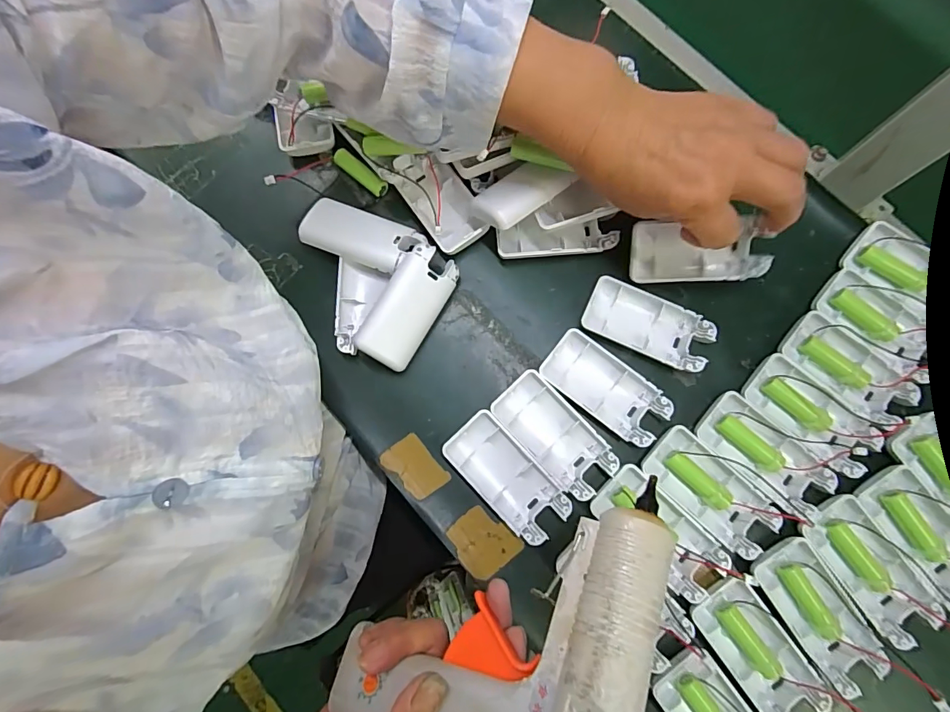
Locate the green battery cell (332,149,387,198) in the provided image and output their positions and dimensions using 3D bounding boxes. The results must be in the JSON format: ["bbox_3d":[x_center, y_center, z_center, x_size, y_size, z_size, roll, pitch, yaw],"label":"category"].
[{"bbox_3d":[-0.095,-0.153,0.381,0.052,0.013,0.014,40,83,7],"label":"green battery cell"}]

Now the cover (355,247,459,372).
[{"bbox_3d":[-0.050,-0.038,0.343,0.044,0.013,0.093,33,86,-18],"label":"cover"}]

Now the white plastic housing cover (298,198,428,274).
[{"bbox_3d":[-0.088,-0.094,0.358,0.089,0.022,0.043,20,81,4],"label":"white plastic housing cover"}]

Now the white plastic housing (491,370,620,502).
[{"bbox_3d":[0.057,0.058,0.332,0.046,0.011,0.093,-41,82,-6],"label":"white plastic housing"}]

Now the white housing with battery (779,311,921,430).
[{"bbox_3d":[0.274,0.008,0.334,0.093,0.013,0.051,38,83,7],"label":"white housing with battery"}]

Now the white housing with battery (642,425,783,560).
[{"bbox_3d":[0.165,0.094,0.321,0.091,0.015,0.041,43,83,8],"label":"white housing with battery"}]

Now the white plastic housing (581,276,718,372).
[{"bbox_3d":[0.131,-0.023,0.345,0.093,0.011,0.046,25,82,5],"label":"white plastic housing"}]

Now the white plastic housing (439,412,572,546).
[{"bbox_3d":[0.023,0.087,0.328,0.044,0.015,0.093,-43,82,-6],"label":"white plastic housing"}]

